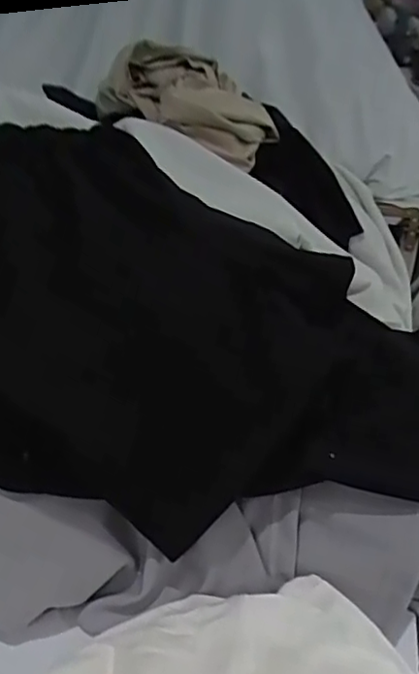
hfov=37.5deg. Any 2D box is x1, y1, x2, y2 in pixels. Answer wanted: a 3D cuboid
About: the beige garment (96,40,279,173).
[{"bbox_3d":[-0.046,-0.409,1.090,0.324,0.140,0.143,30,35,14],"label":"beige garment"}]

